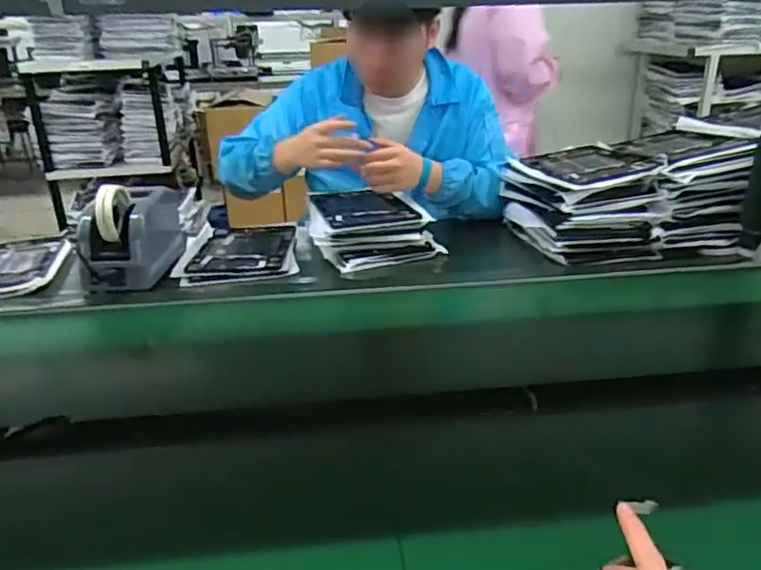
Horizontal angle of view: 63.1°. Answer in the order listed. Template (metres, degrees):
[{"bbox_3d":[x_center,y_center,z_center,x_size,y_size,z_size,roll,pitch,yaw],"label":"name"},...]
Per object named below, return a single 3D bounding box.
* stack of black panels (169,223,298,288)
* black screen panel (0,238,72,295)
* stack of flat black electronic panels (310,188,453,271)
[{"bbox_3d":[-0.258,-0.064,1.148,0.201,0.023,0.256,-5,23,-8],"label":"stack of black panels"},{"bbox_3d":[-0.665,-0.032,1.084,0.199,0.018,0.267,-7,24,-13],"label":"black screen panel"},{"bbox_3d":[-0.023,-0.112,1.169,0.227,0.077,0.234,-8,24,-14],"label":"stack of flat black electronic panels"}]

